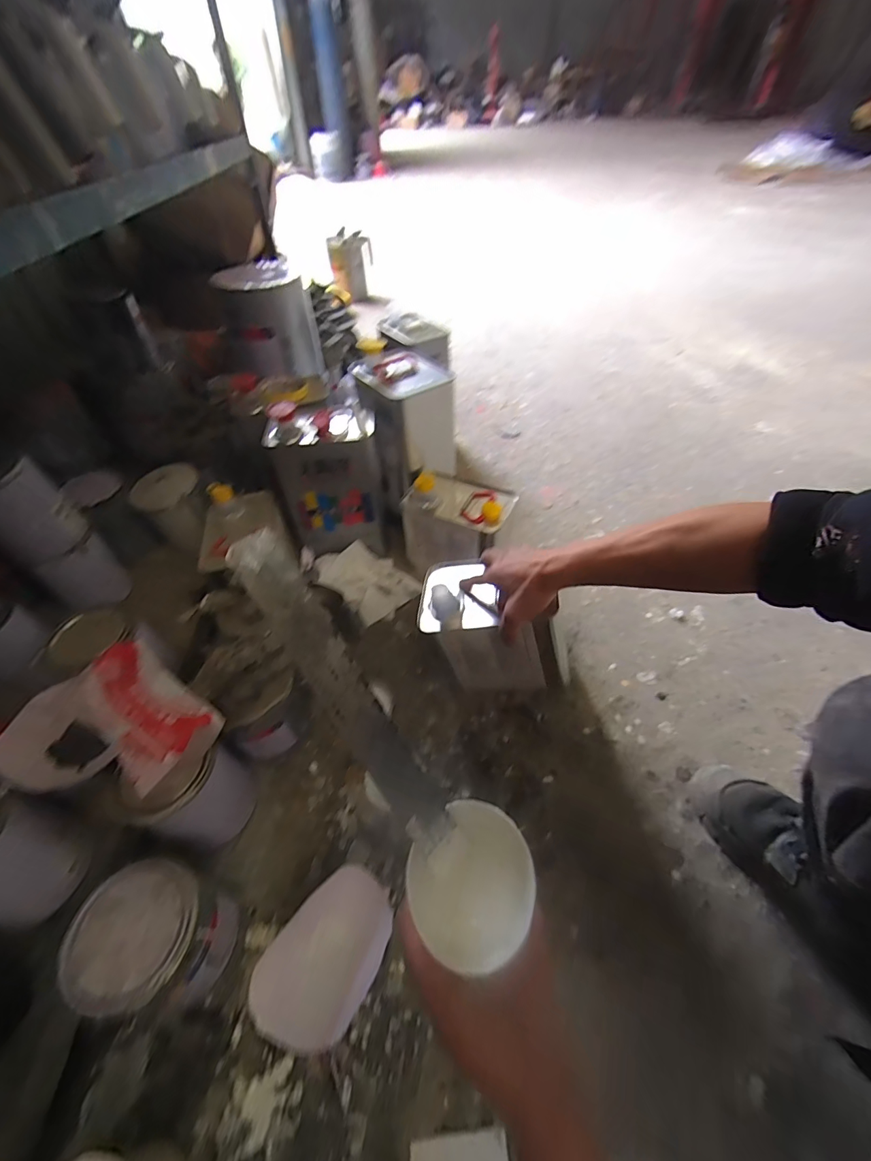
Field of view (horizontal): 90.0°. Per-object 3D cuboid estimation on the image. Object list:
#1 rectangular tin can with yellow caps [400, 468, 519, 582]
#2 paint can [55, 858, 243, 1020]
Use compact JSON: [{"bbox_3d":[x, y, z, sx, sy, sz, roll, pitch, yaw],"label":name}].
[{"bbox_3d":[0.032,-0.087,0.773,0.174,0.169,0.114,24,54,21],"label":"rectangular tin can with yellow caps"},{"bbox_3d":[-0.260,0.343,0.422,0.104,0.141,0.100,-1,49,1],"label":"paint can"}]

